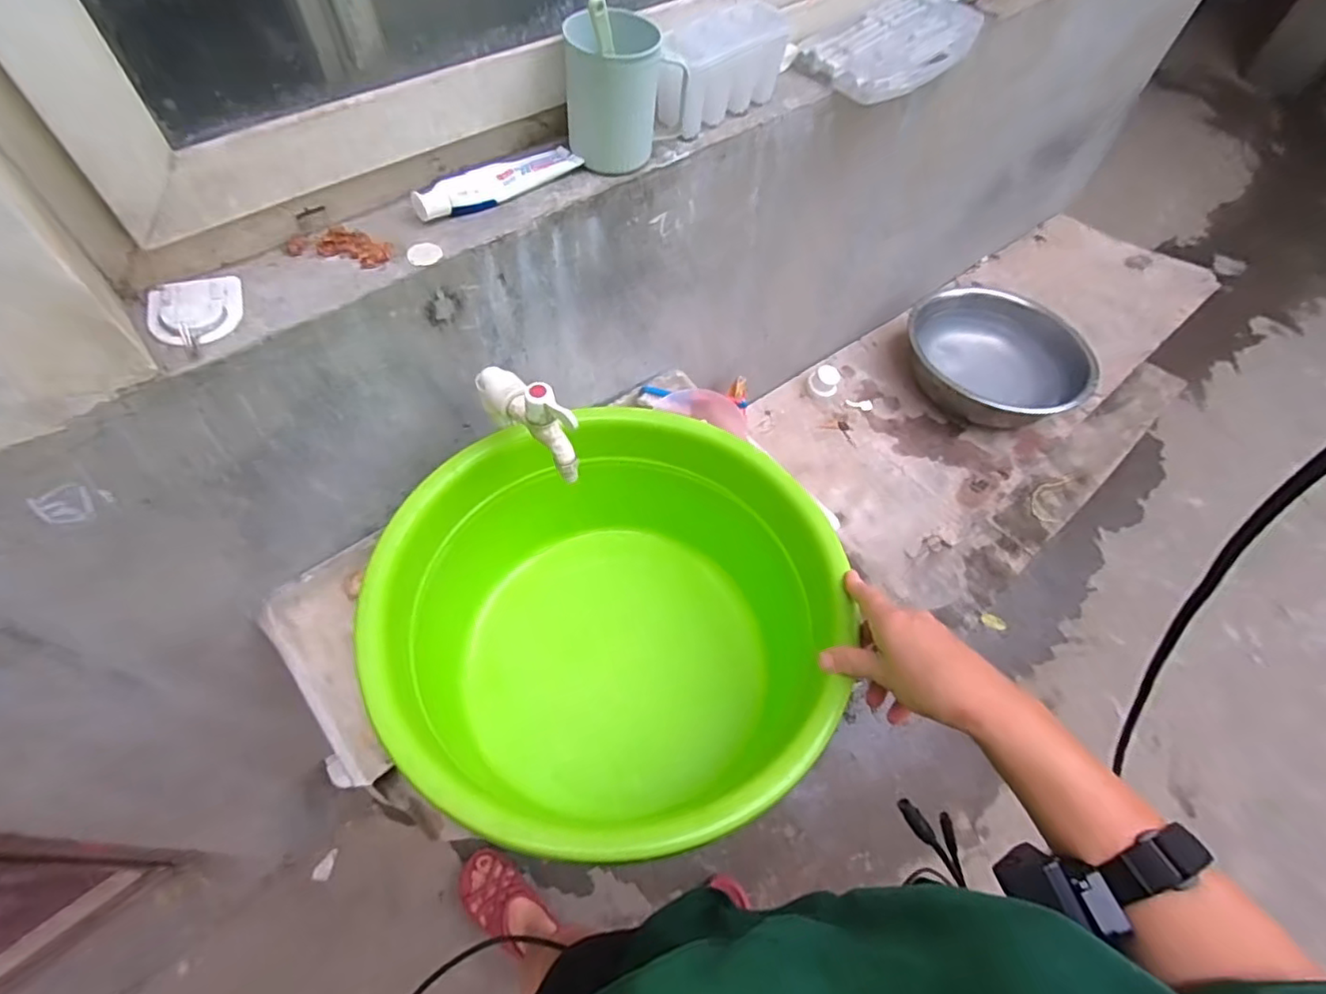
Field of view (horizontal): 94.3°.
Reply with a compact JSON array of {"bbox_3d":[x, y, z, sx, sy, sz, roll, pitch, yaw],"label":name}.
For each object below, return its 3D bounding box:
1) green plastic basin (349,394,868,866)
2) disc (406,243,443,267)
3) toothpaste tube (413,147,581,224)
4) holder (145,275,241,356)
[{"bbox_3d":[-0.047,0.117,0.609,0.395,0.216,0.385,1,58,-4],"label":"green plastic basin"},{"bbox_3d":[-0.204,-0.209,0.529,0.028,0.004,0.028,2,58,-3],"label":"disc"},{"bbox_3d":[-0.153,-0.294,0.569,0.163,0.022,0.037,-34,66,-23],"label":"toothpaste tube"},{"bbox_3d":[-0.357,-0.139,0.469,0.061,0.010,0.082,-16,60,-14],"label":"holder"}]

